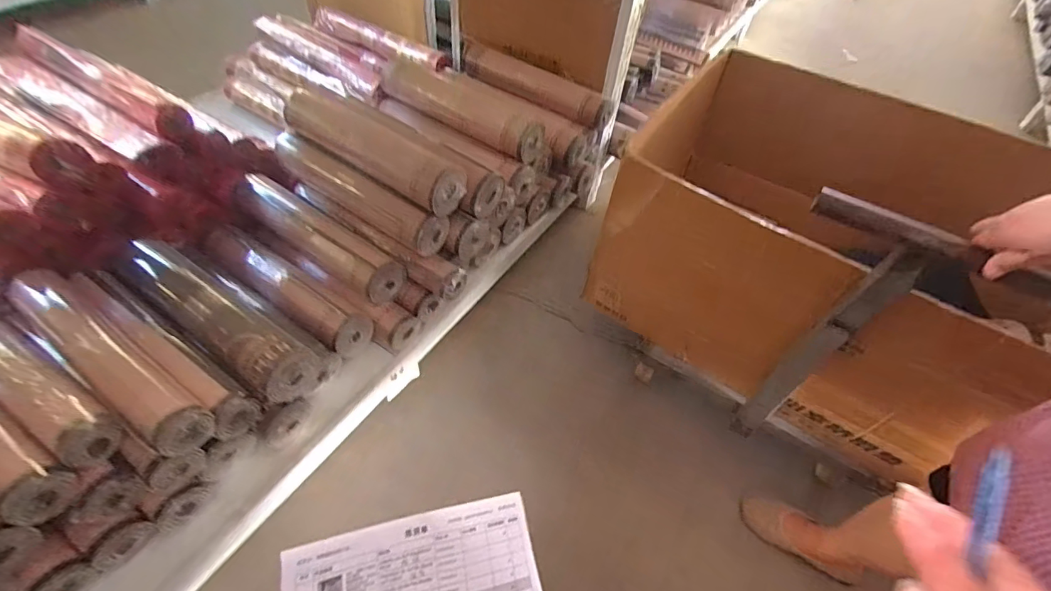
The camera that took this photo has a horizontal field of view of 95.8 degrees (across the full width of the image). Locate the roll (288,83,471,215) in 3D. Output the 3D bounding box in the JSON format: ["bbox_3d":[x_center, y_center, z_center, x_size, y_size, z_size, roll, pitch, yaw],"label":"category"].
[{"bbox_3d":[-0.350,-0.325,1.064,0.471,0.126,0.111,30,53,19],"label":"roll"}]

